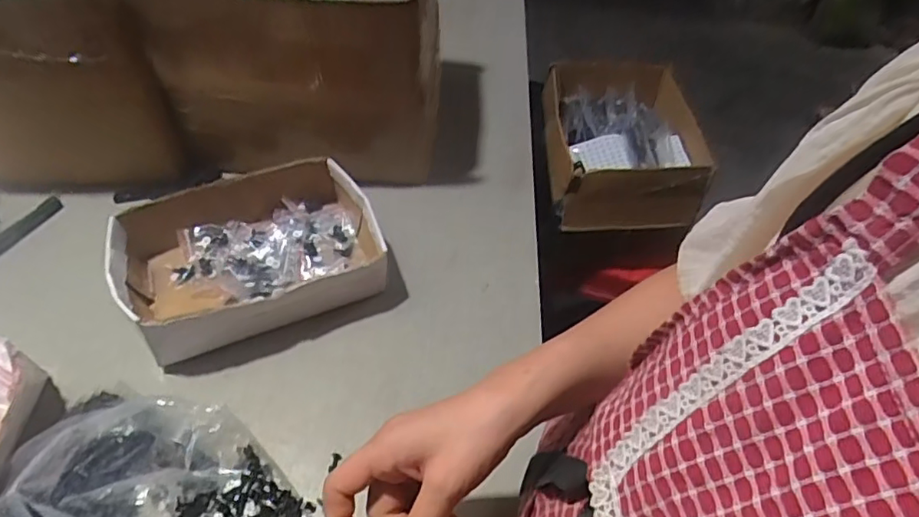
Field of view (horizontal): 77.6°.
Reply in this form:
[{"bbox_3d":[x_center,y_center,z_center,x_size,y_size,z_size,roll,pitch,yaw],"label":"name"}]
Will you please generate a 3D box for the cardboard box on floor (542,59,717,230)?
[{"bbox_3d":[0.286,-0.234,1.081,0.252,0.125,0.379,0,50,-4],"label":"cardboard box on floor"}]

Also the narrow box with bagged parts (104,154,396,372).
[{"bbox_3d":[-0.216,-0.002,0.605,0.254,0.068,0.172,-17,54,-18],"label":"narrow box with bagged parts"}]

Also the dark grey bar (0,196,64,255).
[{"bbox_3d":[-0.509,-0.025,0.642,0.016,0.017,0.131,25,53,16],"label":"dark grey bar"}]

